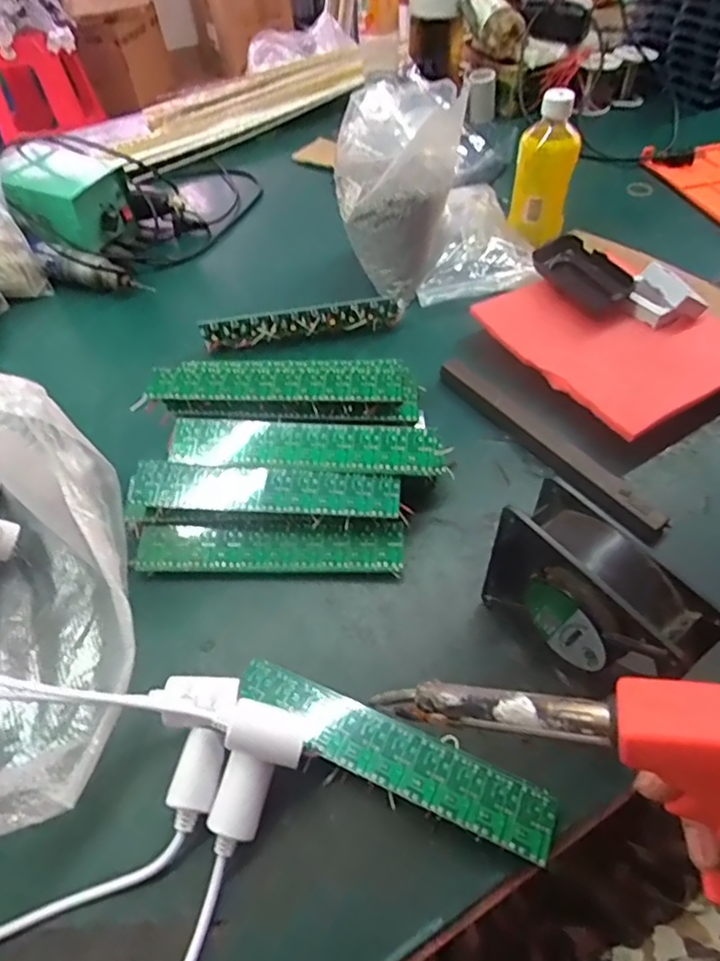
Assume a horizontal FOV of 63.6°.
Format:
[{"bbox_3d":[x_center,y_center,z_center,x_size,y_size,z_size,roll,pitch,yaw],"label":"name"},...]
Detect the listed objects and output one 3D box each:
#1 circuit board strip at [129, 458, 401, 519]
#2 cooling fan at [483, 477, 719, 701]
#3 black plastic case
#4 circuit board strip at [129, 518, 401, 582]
[{"bbox_3d":[-0.073,0.008,0.444,0.204,0.008,0.038,3,69,6],"label":"circuit board strip"},{"bbox_3d":[0.133,0.076,0.346,0.040,0.121,0.114,-30,56,-19],"label":"cooling fan"},{"bbox_3d":[0.227,-0.211,0.593,0.046,0.032,0.112,-29,55,-18],"label":"black plastic case"},{"bbox_3d":[-0.069,0.055,0.449,0.204,0.010,0.042,-1,67,4],"label":"circuit board strip"}]

